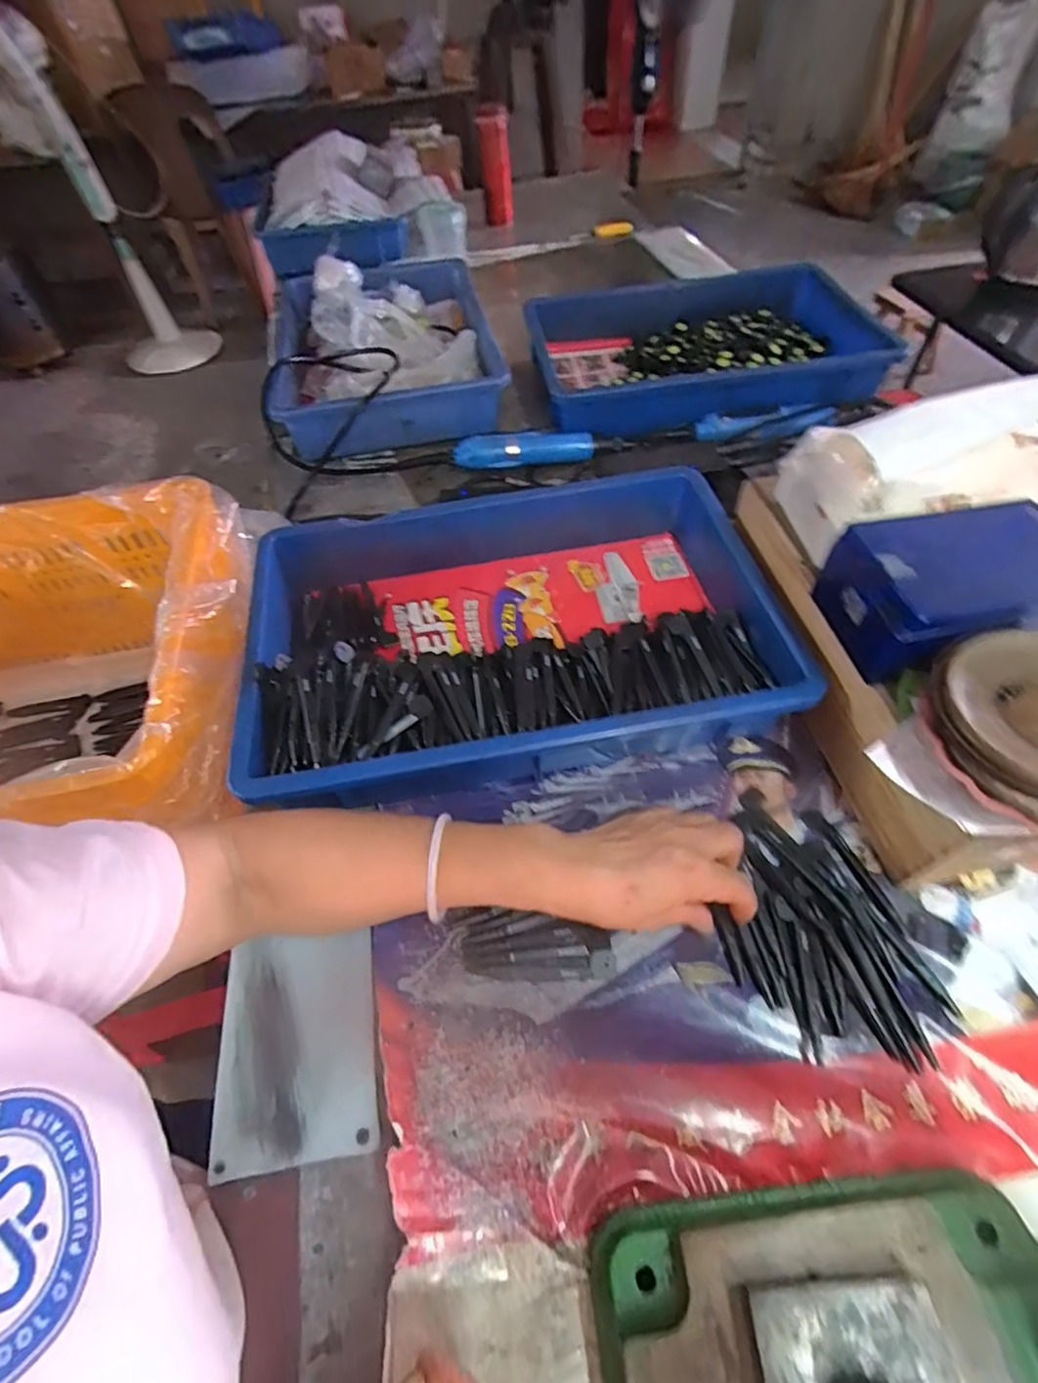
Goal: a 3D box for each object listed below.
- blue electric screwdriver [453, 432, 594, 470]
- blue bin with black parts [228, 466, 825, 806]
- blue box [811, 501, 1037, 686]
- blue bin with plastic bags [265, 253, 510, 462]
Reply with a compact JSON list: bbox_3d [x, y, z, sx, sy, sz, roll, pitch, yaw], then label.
[{"bbox_3d":[0.006,-0.297,0.722,0.165,0.030,0.042,-5,53,0],"label":"blue electric screwdriver"},{"bbox_3d":[0.005,-0.055,0.529,0.461,0.080,0.284,-10,54,-3],"label":"blue bin with black parts"},{"bbox_3d":[0.290,-0.068,0.396,0.139,0.062,0.093,-8,53,-3],"label":"blue box"},{"bbox_3d":[-0.197,-0.506,0.857,0.298,0.105,0.444,-11,53,-5],"label":"blue bin with plastic bags"}]

